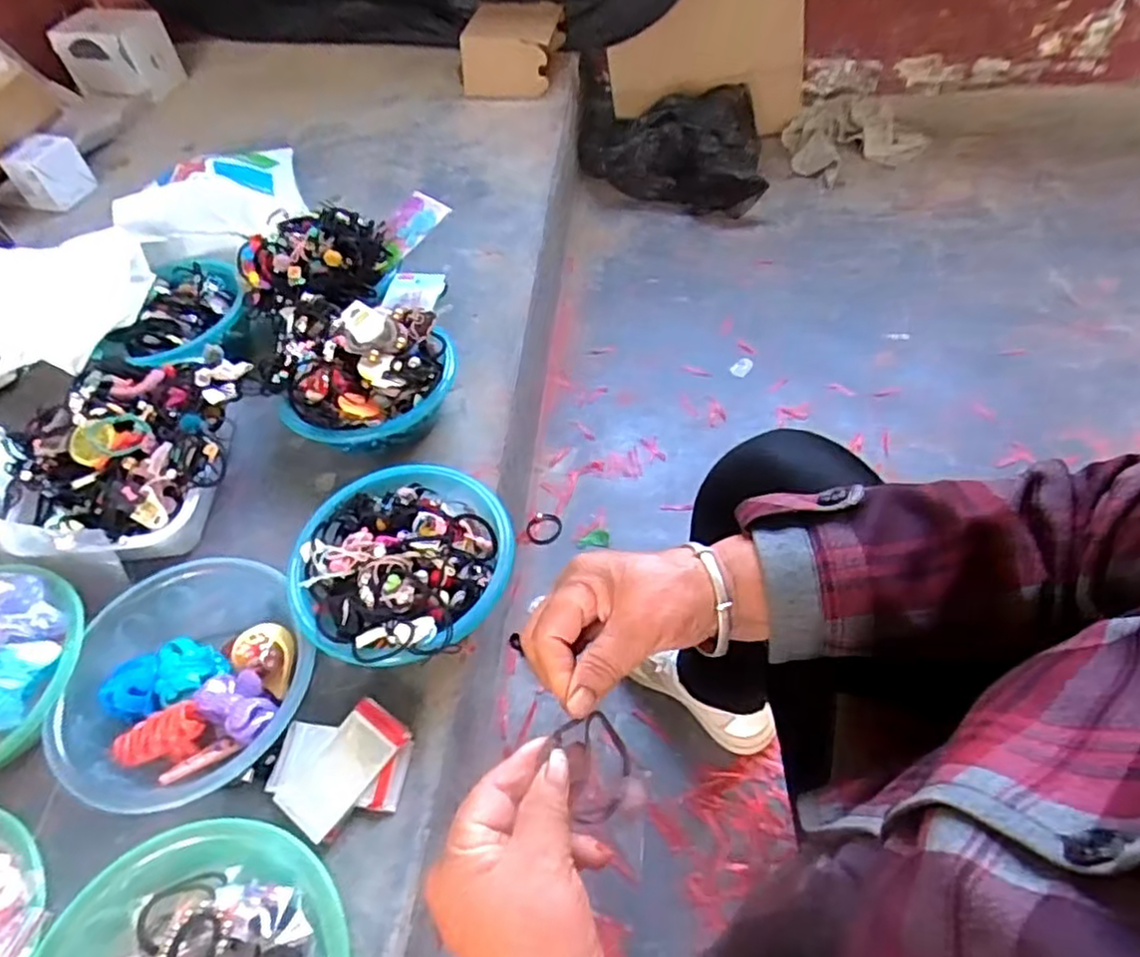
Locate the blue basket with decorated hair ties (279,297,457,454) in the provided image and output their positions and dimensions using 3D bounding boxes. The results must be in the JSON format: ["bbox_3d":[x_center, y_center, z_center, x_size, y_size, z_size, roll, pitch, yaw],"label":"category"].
[{"bbox_3d":[-0.265,-0.135,0.893,0.228,0.129,0.229,-9,52,-1],"label":"blue basket with decorated hair ties"}]

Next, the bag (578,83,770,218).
[{"bbox_3d":[0.231,-0.723,1.527,0.406,0.173,0.240,13,55,15],"label":"bag"}]

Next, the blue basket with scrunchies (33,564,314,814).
[{"bbox_3d":[-0.371,0.202,0.686,0.218,0.079,0.219,-3,52,4],"label":"blue basket with scrunchies"}]

